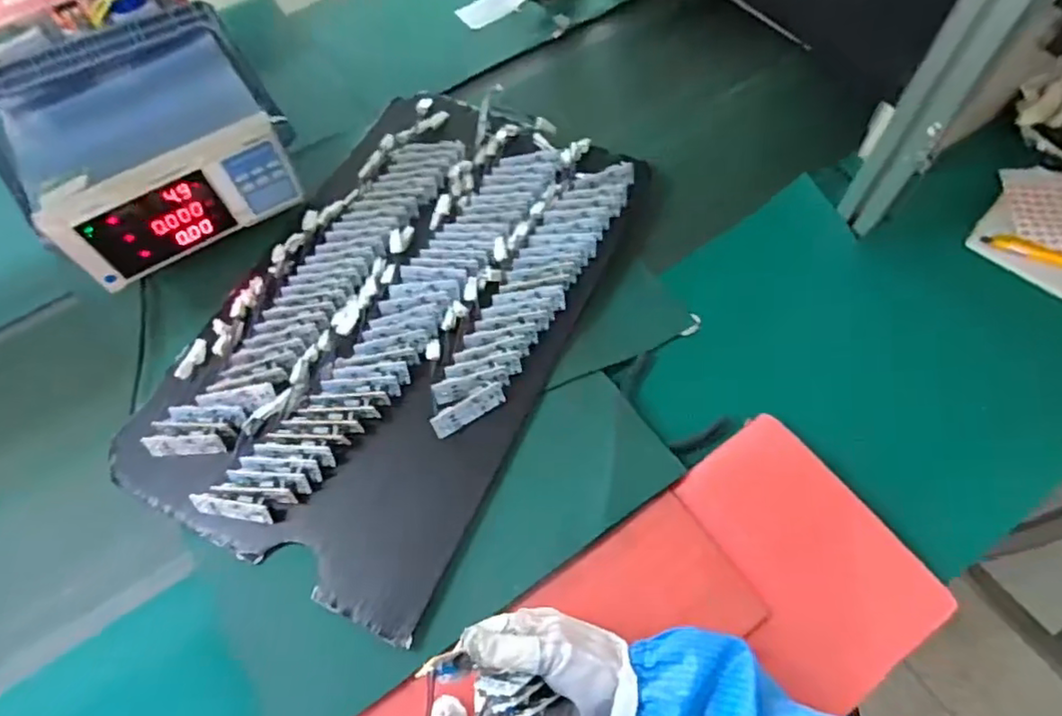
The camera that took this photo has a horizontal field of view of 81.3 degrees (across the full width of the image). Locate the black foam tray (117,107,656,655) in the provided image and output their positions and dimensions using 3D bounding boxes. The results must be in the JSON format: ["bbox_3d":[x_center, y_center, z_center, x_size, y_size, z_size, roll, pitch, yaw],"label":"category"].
[{"bbox_3d":[-0.124,-0.054,0.593,0.326,0.030,0.505,23,65,14],"label":"black foam tray"}]

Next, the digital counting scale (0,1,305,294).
[{"bbox_3d":[-0.379,-0.219,0.619,0.238,0.123,0.201,-32,65,-13],"label":"digital counting scale"}]

